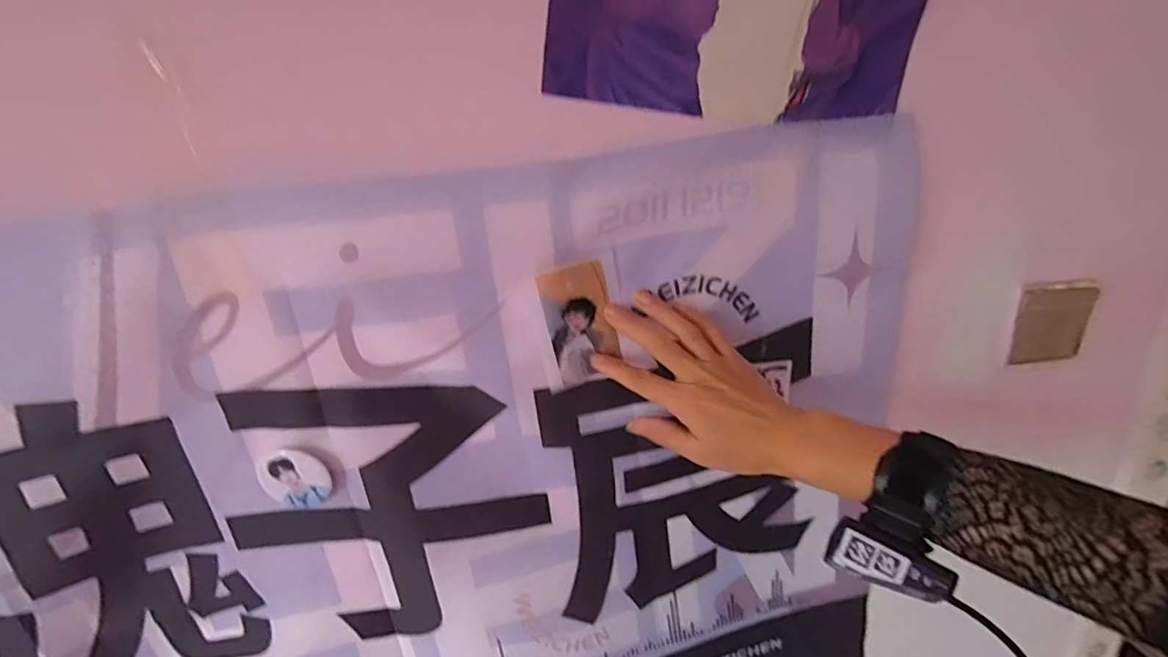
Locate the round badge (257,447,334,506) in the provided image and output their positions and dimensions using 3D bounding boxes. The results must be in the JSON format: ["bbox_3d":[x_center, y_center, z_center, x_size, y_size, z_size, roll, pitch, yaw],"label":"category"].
[{"bbox_3d":[-0.230,0.119,0.429,0.053,0.049,0.005,-6,19,-2],"label":"round badge"}]

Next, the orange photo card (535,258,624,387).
[{"bbox_3d":[-0.002,-0.004,0.440,0.054,0.097,0.007,-19,21,-13],"label":"orange photo card"}]

